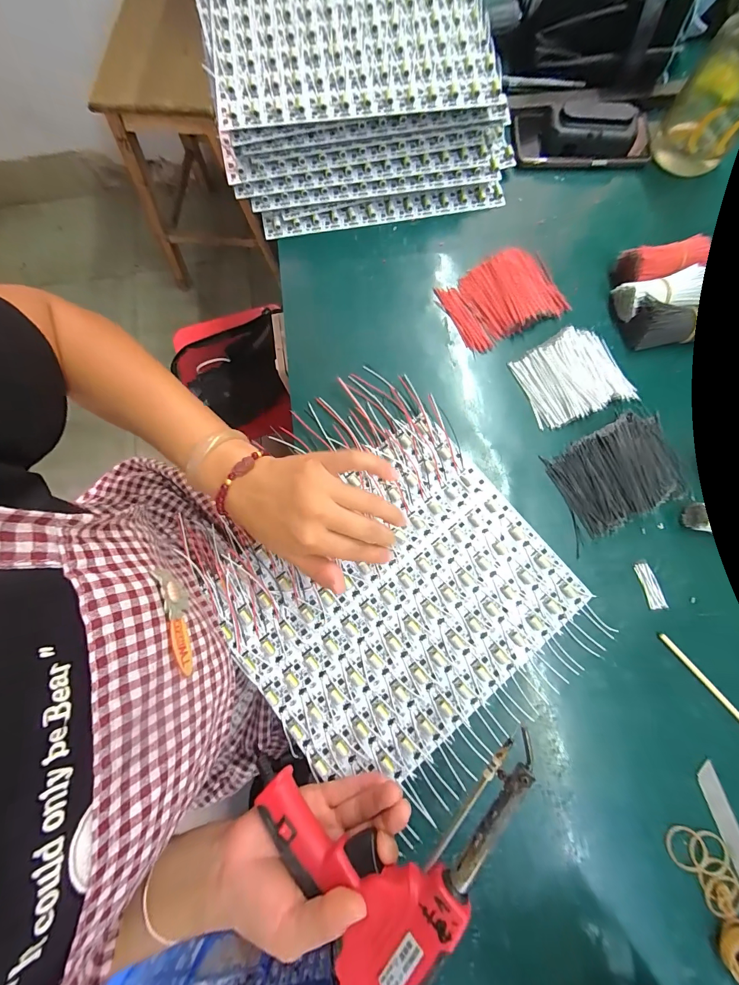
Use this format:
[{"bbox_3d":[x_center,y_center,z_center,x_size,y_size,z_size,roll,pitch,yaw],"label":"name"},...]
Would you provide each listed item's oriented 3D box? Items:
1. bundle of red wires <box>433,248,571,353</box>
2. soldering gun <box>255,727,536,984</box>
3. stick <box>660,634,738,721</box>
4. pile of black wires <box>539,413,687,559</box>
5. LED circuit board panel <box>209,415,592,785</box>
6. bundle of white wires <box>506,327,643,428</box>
[{"bbox_3d":[0.148,-0.217,0.395,0.121,0.024,0.087,-25,82,-4],"label":"bundle of red wires"},{"bbox_3d":[0.028,0.257,0.250,0.197,0.040,0.127,-17,62,7],"label":"soldering gun"},{"bbox_3d":[0.332,0.204,0.315,0.006,0.008,0.189,-39,82,-7],"label":"stick"},{"bbox_3d":[0.252,-0.020,0.358,0.128,0.016,0.093,-25,80,-4],"label":"pile of black wires"},{"bbox_3d":[0.025,0.098,0.335,0.284,0.014,0.245,-38,81,-7],"label":"LED circuit board panel"},{"bbox_3d":[0.217,-0.124,0.379,0.106,0.019,0.090,-22,80,-4],"label":"bundle of white wires"}]

